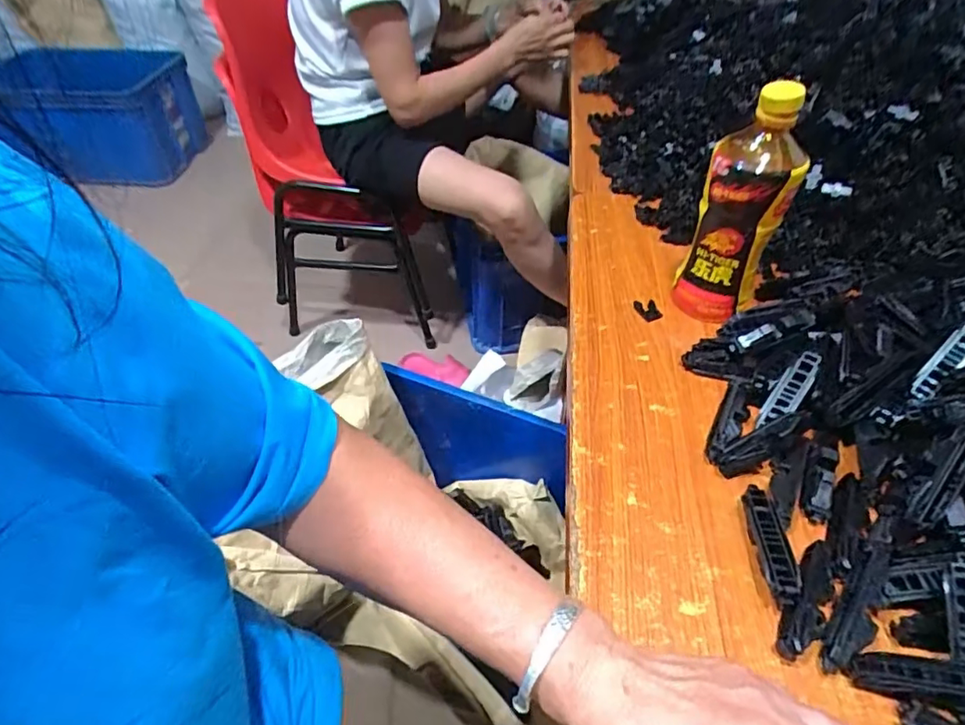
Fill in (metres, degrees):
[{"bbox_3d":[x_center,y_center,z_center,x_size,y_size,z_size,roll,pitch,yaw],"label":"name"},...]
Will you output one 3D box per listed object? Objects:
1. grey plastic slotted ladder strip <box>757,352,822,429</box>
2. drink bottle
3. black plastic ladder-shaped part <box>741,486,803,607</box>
[{"bbox_3d":[0.234,0.022,0.431,0.020,0.008,0.068,35,85,35],"label":"grey plastic slotted ladder strip"},{"bbox_3d":[0.212,-0.122,0.474,0.060,0.194,0.056,-10,46,-10],"label":"drink bottle"},{"bbox_3d":[0.184,0.114,0.361,0.018,0.016,0.081,5,45,5],"label":"black plastic ladder-shaped part"}]

